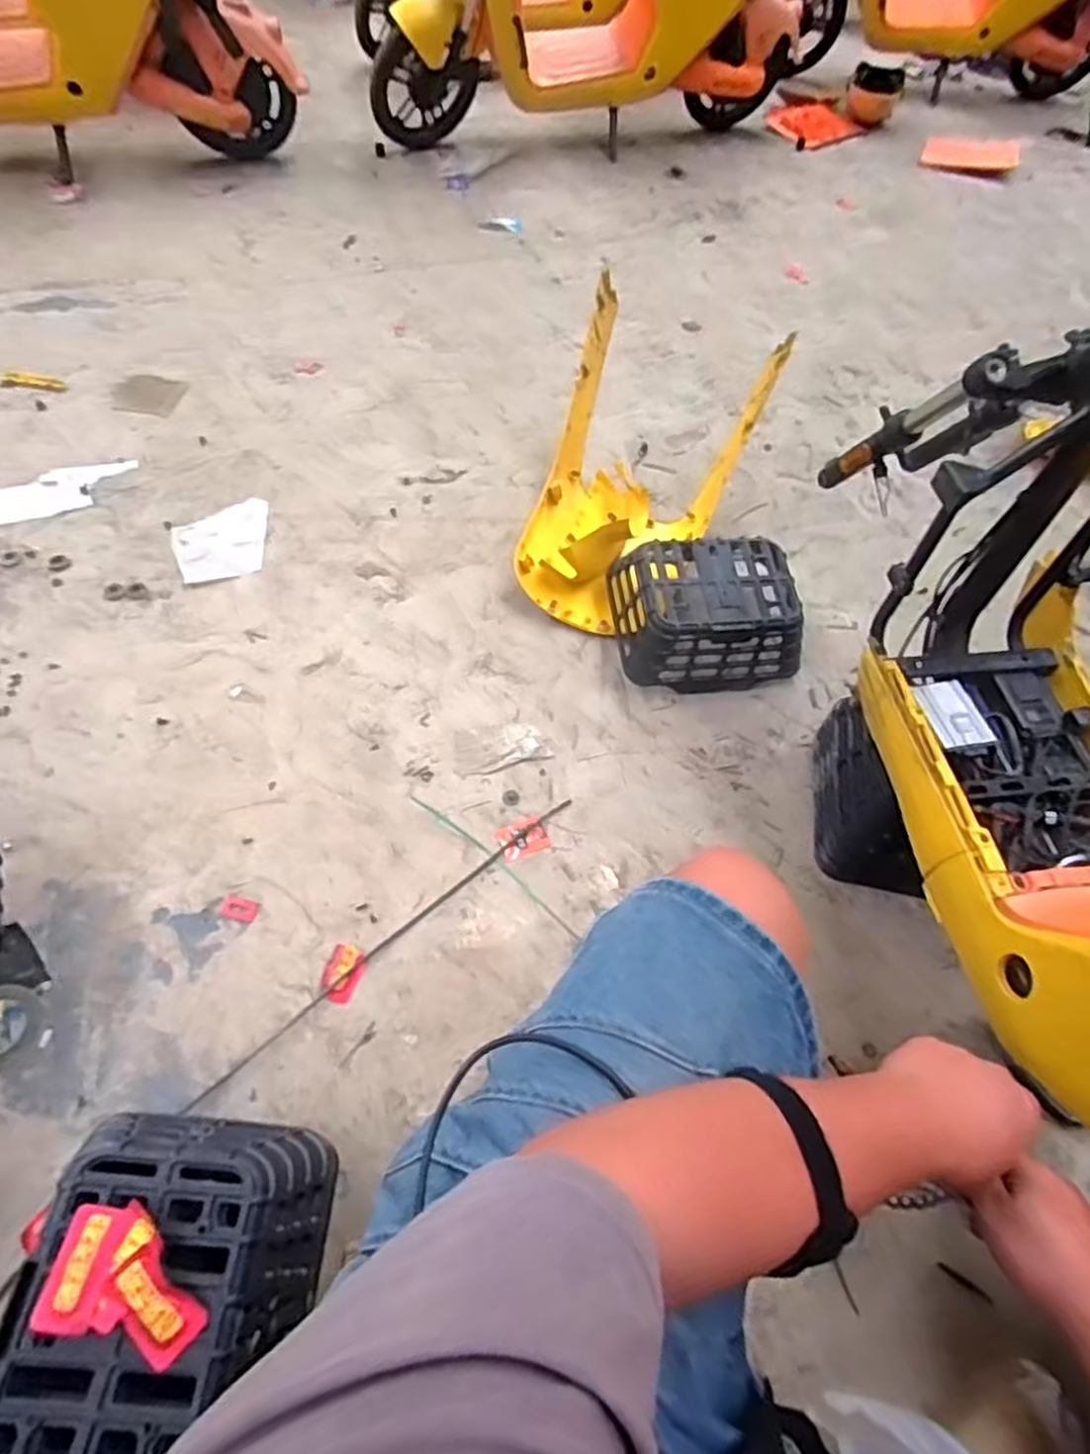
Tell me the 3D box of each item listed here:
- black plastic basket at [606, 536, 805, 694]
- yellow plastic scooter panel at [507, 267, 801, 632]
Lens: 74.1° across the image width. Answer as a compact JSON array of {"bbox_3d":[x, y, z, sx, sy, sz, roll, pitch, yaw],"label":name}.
[{"bbox_3d":[0.274,-0.198,1.250,0.297,0.155,0.225,-7,57,-9],"label":"black plastic basket"},{"bbox_3d":[0.158,-0.474,1.349,0.373,0.283,0.563,22,57,10],"label":"yellow plastic scooter panel"}]

